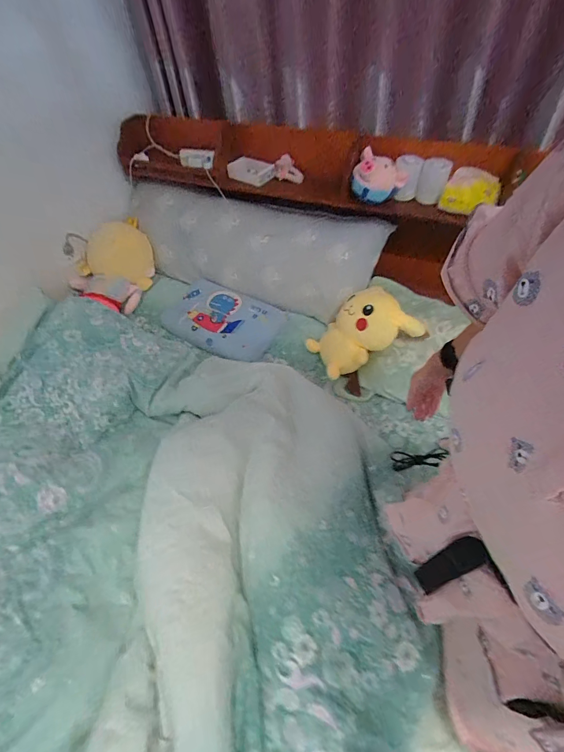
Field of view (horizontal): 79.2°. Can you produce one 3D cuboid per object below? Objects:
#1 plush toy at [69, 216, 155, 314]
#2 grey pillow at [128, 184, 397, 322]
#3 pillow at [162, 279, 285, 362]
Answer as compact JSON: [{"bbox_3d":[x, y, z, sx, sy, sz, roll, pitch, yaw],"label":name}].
[{"bbox_3d":[-0.683,-0.450,1.376,0.337,0.185,0.349,-23,56,-14],"label":"plush toy"},{"bbox_3d":[-0.130,-0.507,1.314,0.989,0.140,0.390,19,98,10],"label":"grey pillow"},{"bbox_3d":[-0.233,-0.214,1.258,0.452,0.055,0.277,24,58,15],"label":"pillow"}]

